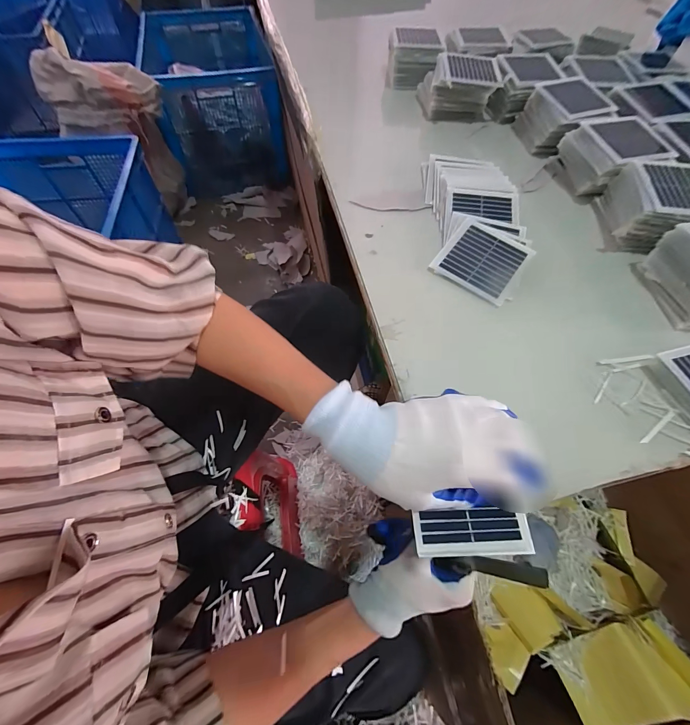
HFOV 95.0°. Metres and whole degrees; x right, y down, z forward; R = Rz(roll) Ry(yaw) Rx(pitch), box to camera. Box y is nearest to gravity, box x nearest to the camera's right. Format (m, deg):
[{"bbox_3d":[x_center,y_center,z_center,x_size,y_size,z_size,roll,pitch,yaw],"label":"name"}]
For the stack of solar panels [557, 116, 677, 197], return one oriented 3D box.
[{"bbox_3d":[0.383,-0.293,0.455,0.119,0.060,0.109,-11,62,-9],"label":"stack of solar panels"}]

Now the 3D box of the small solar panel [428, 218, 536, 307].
[{"bbox_3d":[0.169,-0.127,0.387,0.092,0.004,0.098,36,74,14],"label":"small solar panel"}]

